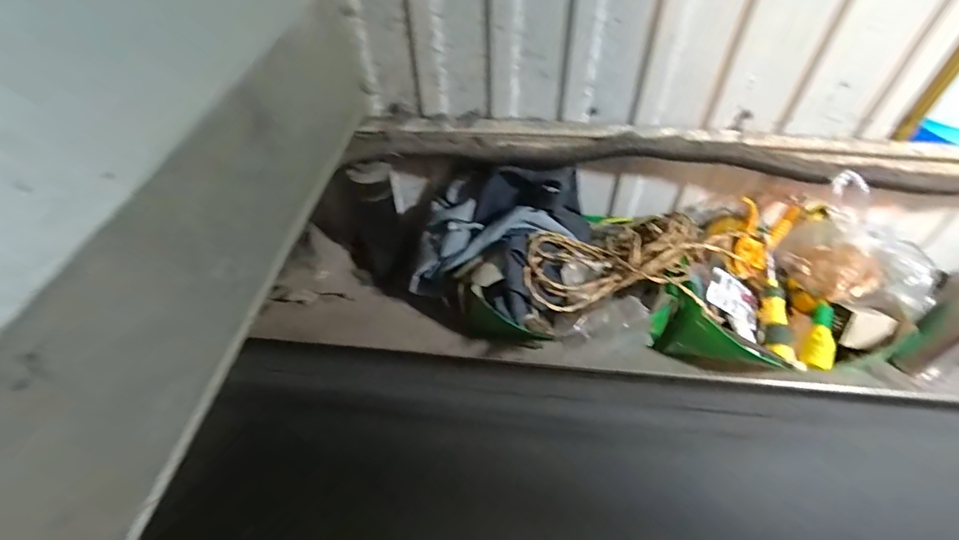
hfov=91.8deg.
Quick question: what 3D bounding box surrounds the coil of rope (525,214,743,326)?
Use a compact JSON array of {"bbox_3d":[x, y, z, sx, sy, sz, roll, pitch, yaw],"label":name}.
[{"bbox_3d":[0.240,-0.014,0.758,0.332,0.073,0.209,1,50,3],"label":"coil of rope"}]

